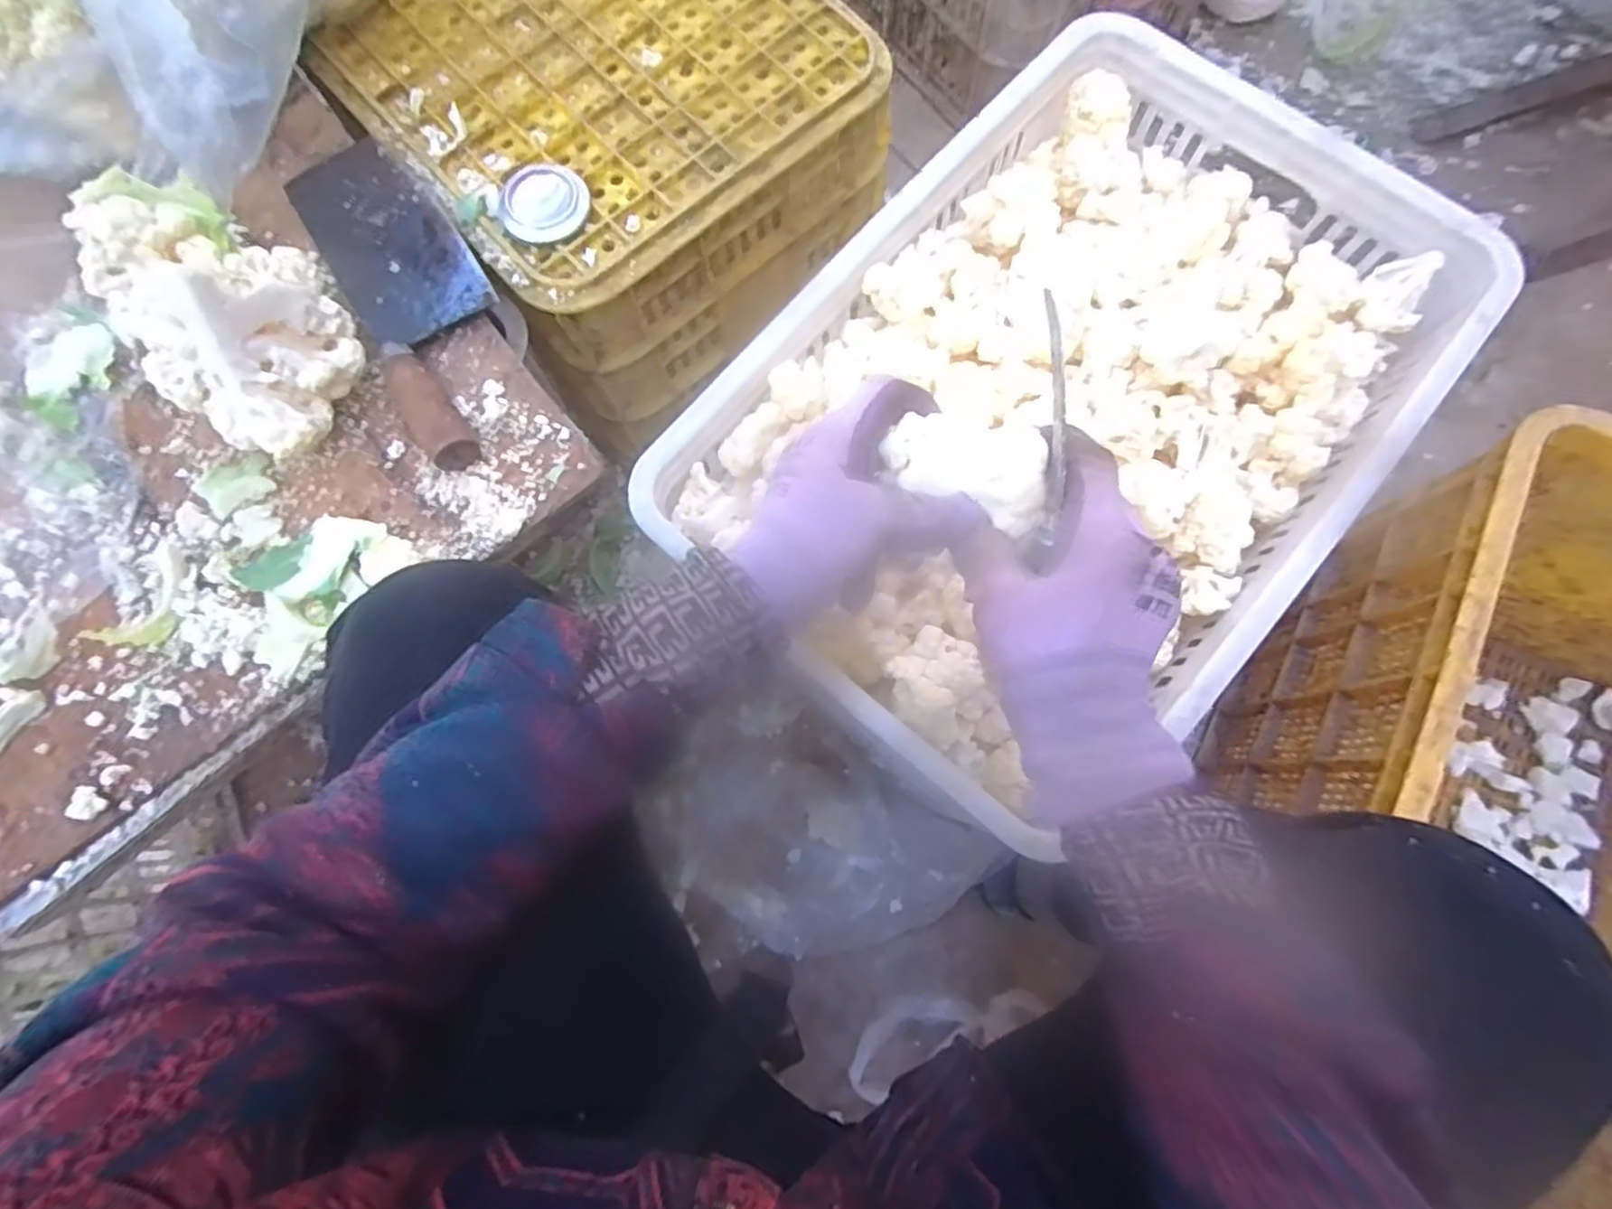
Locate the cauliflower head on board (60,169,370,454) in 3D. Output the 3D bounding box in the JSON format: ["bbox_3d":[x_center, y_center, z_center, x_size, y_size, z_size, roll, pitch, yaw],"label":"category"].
[{"bbox_3d":[-0.351,-0.172,0.428,0.141,0.103,0.119,32,79,8],"label":"cauliflower head on board"}]

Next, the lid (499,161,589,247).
[{"bbox_3d":[-0.190,-0.290,0.509,0.059,0.016,0.063,0,76,1],"label":"lid"}]

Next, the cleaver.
[{"bbox_3d":[-0.277,-0.225,0.488,0.092,0.030,0.288,-30,78,-6],"label":"cleaver"}]

